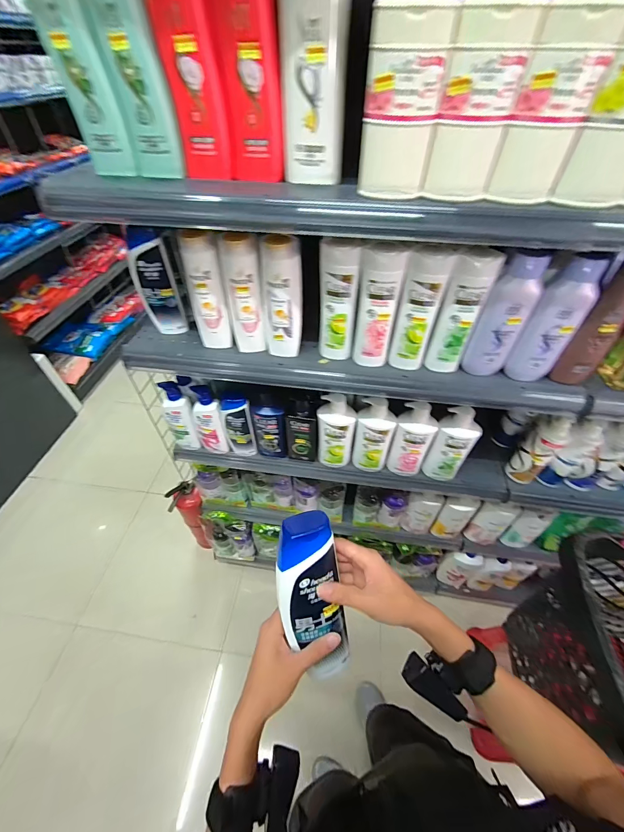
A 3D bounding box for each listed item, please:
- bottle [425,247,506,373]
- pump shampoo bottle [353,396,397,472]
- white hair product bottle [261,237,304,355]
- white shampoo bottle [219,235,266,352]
[{"bbox_3d":[0.252,-0.169,0.572,0.066,0.211,0.042,19,49,15],"label":"bottle"},{"bbox_3d":[0.152,0.052,0.810,0.089,0.232,0.047,16,48,12],"label":"pump shampoo bottle"},{"bbox_3d":[-0.051,-0.203,0.599,0.070,0.213,0.037,-3,47,-5],"label":"white hair product bottle"},{"bbox_3d":[-0.121,-0.214,0.602,0.062,0.208,0.038,-10,48,-12],"label":"white shampoo bottle"}]

